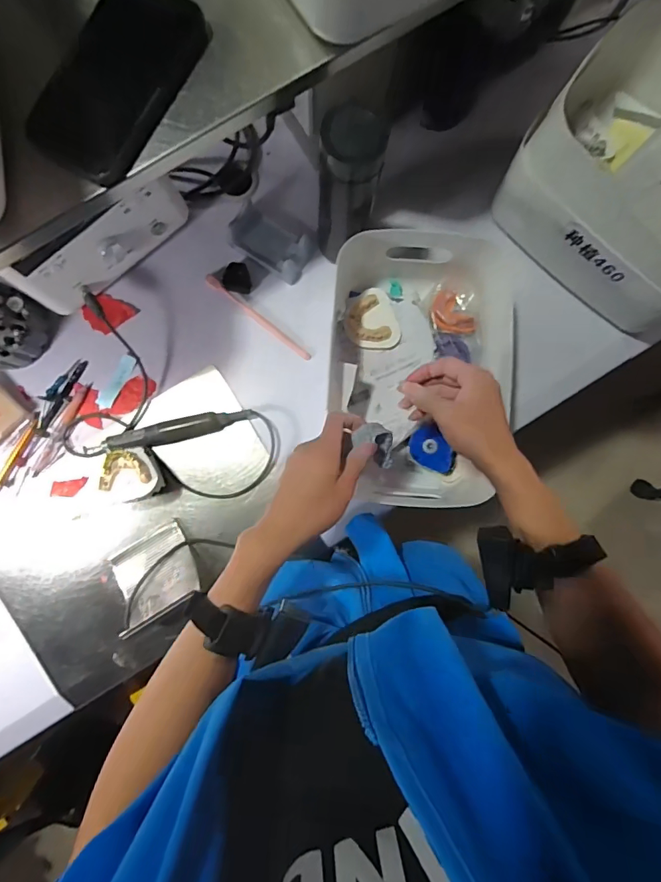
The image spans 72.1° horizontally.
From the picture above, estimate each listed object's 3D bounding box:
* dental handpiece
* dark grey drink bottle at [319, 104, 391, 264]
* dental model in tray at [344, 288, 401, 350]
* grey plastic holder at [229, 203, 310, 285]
[{"bbox_3d":[-0.214,-0.012,0.605,0.225,0.025,0.029,-13,89,-2],"label":"dental handpiece"},{"bbox_3d":[0.018,-0.267,0.501,0.062,0.209,0.049,7,89,-2],"label":"dark grey drink bottle"},{"bbox_3d":[0.054,-0.159,0.601,0.069,0.022,0.081,-20,90,-2],"label":"dental model in tray"},{"bbox_3d":[-0.078,-0.262,0.601,0.101,0.032,0.059,31,88,-1],"label":"grey plastic holder"}]

